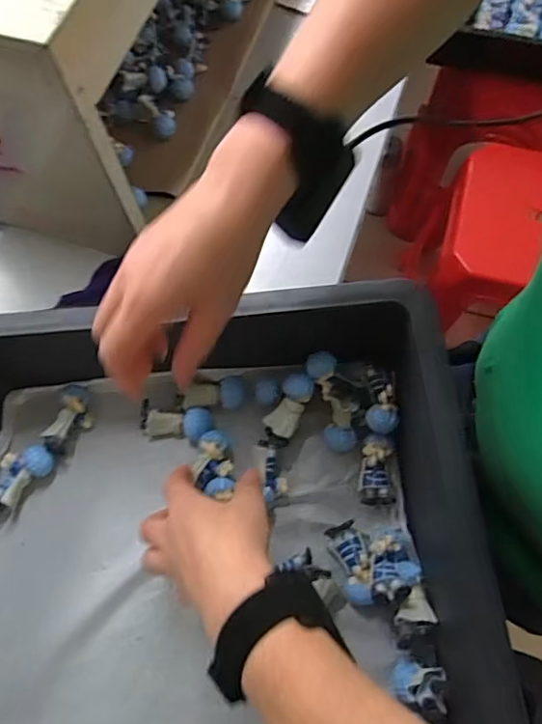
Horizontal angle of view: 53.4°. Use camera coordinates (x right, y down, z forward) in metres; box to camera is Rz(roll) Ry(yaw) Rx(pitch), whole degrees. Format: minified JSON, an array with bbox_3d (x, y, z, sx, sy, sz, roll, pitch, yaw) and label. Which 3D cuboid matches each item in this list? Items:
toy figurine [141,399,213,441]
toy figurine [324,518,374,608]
[{"bbox_3d":[-0.086,0.055,0.487,0.063,0.022,0.030,2,71,3],"label":"toy figurine"},{"bbox_3d":[0.065,0.157,0.427,0.028,0.022,0.064,-13,51,-4],"label":"toy figurine"}]

